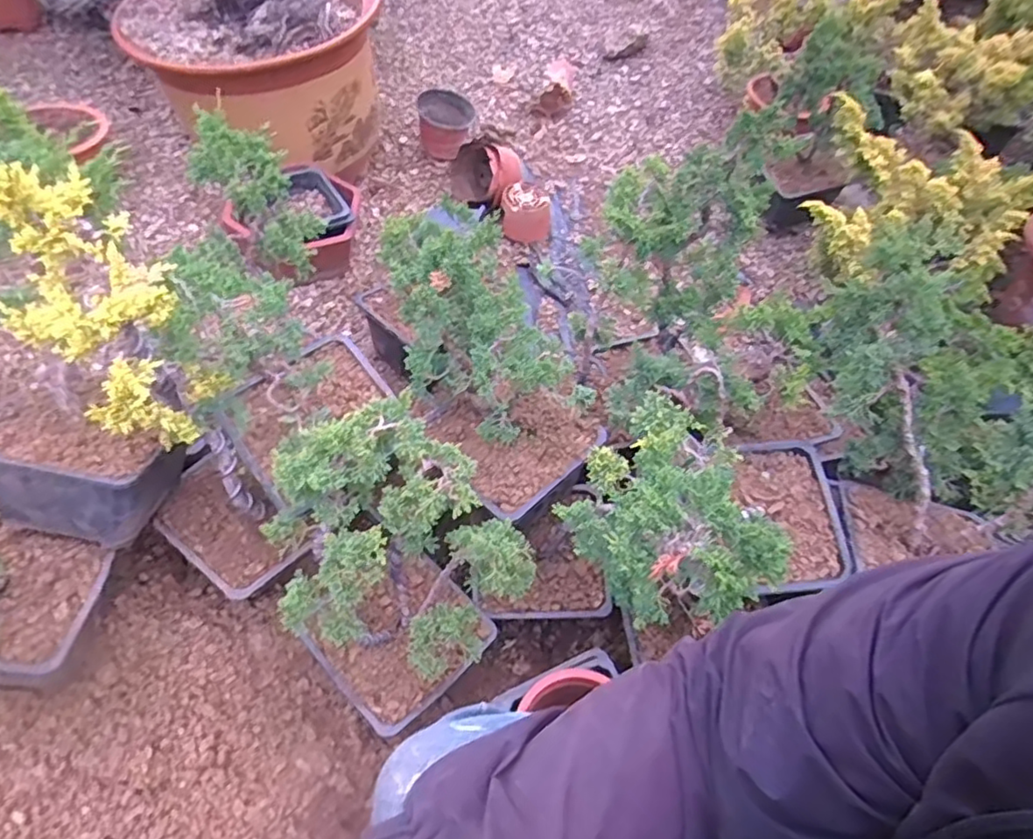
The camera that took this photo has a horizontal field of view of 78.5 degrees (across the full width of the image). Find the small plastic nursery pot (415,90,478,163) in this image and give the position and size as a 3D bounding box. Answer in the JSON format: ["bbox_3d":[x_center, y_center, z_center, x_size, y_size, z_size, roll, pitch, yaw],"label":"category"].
[{"bbox_3d":[-0.162,-0.682,1.476,0.133,0.096,0.145,1,52,-1],"label":"small plastic nursery pot"}]

